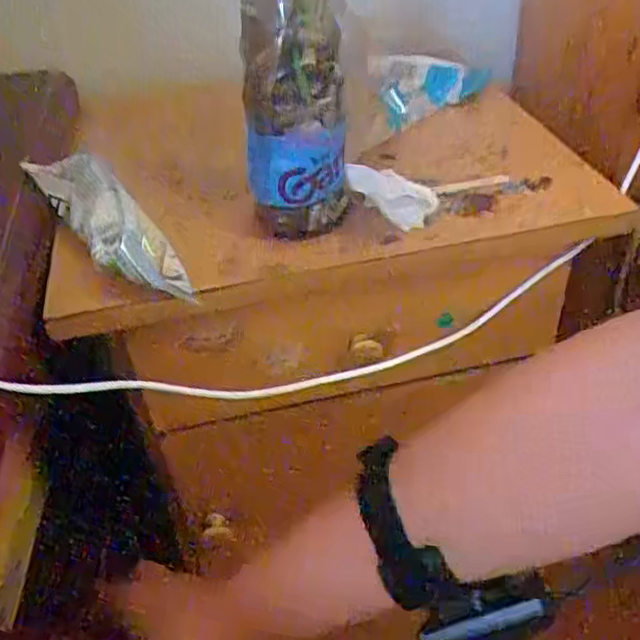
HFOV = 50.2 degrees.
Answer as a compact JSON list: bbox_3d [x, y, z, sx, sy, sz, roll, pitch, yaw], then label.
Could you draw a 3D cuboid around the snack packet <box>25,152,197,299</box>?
[{"bbox_3d":[-0.140,-0.067,0.450,0.050,0.042,0.169,-25,44,-24],"label":"snack packet"}]

